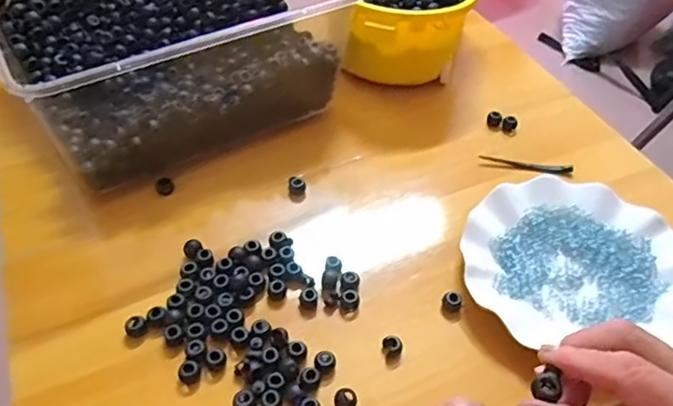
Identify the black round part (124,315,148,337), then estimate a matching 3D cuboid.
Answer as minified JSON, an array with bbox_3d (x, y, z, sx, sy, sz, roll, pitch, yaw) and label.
[{"bbox_3d":[-0.148,0.091,0.421,0.015,0.007,0.016,2,47,-2],"label":"black round part"}]

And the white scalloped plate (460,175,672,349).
[{"bbox_3d":[0.195,0.044,0.470,0.181,0.023,0.154,2,47,-1],"label":"white scalloped plate"}]

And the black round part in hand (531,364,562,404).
[{"bbox_3d":[0.110,0.095,0.295,0.014,0.007,0.015,36,55,26],"label":"black round part in hand"}]

